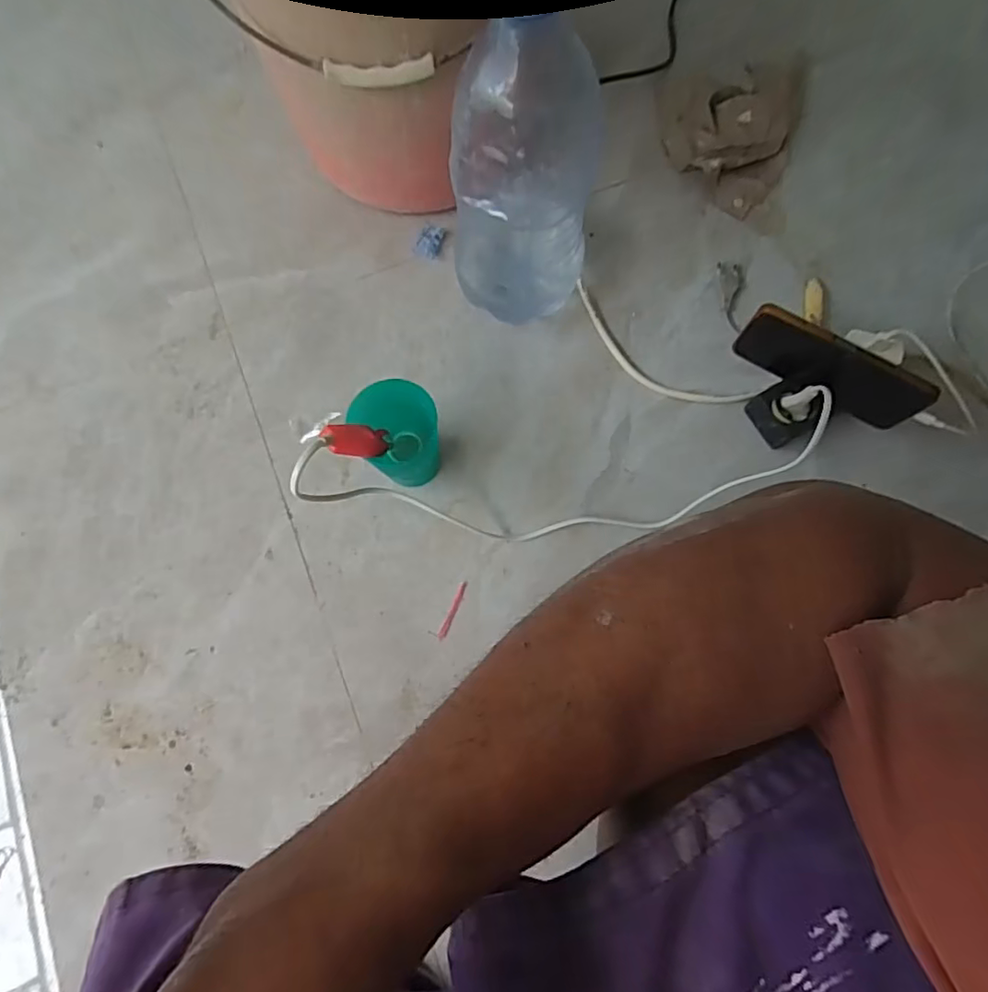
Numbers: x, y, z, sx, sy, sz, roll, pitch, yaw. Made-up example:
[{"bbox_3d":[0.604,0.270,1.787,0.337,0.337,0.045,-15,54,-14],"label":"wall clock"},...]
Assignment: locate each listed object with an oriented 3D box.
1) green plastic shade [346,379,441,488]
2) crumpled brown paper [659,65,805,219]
[{"bbox_3d":[-0.086,-0.054,0.549,0.070,0.113,0.072,-24,77,-4],"label":"green plastic shade"},{"bbox_3d":[0.268,-0.421,0.666,0.158,0.042,0.173,15,77,5],"label":"crumpled brown paper"}]

